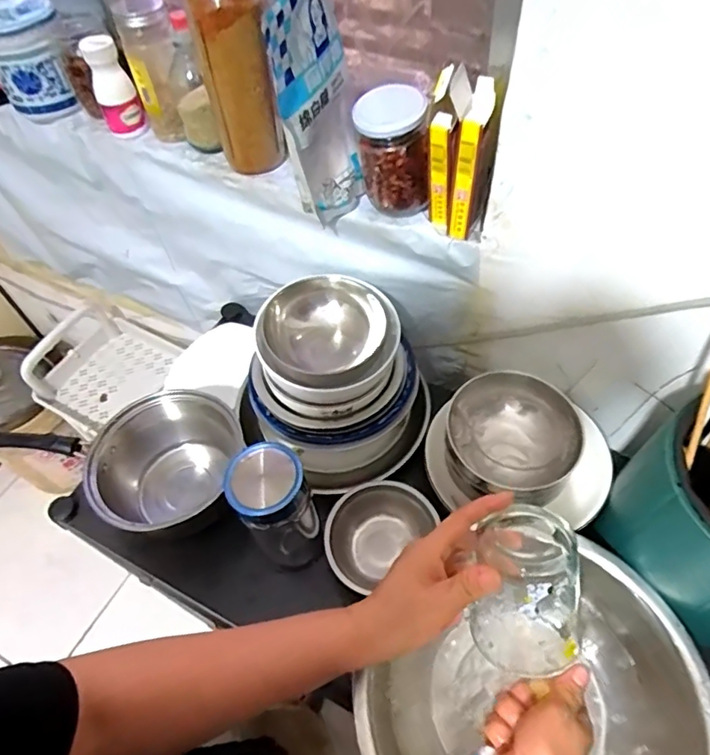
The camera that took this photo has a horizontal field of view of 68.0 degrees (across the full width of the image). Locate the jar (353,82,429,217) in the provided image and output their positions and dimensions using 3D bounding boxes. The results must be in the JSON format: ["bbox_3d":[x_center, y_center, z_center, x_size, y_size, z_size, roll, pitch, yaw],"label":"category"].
[{"bbox_3d":[0.040,-0.232,0.546,0.071,0.115,0.071,-2,55,3],"label":"jar"}]

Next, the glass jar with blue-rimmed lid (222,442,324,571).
[{"bbox_3d":[-0.079,0.140,0.548,0.068,0.169,0.072,-2,55,3],"label":"glass jar with blue-rimmed lid"}]

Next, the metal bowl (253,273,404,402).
[{"bbox_3d":[-0.034,-0.045,0.603,0.145,0.062,0.147,-2,55,3],"label":"metal bowl"}]

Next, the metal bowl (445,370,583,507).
[{"bbox_3d":[0.165,0.073,0.575,0.142,0.083,0.130,38,65,26],"label":"metal bowl"}]

